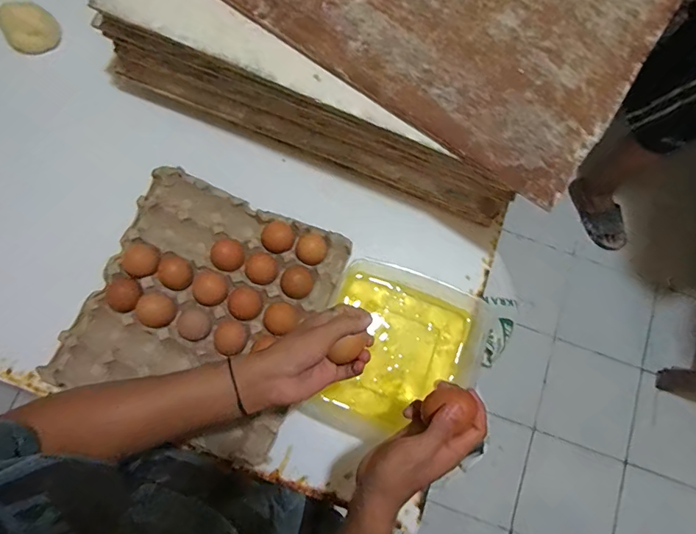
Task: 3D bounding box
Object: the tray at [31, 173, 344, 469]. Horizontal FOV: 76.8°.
[{"bbox_3d":[-0.188,0.053,0.584,0.292,0.062,0.309,23,75,2],"label":"tray"}]

